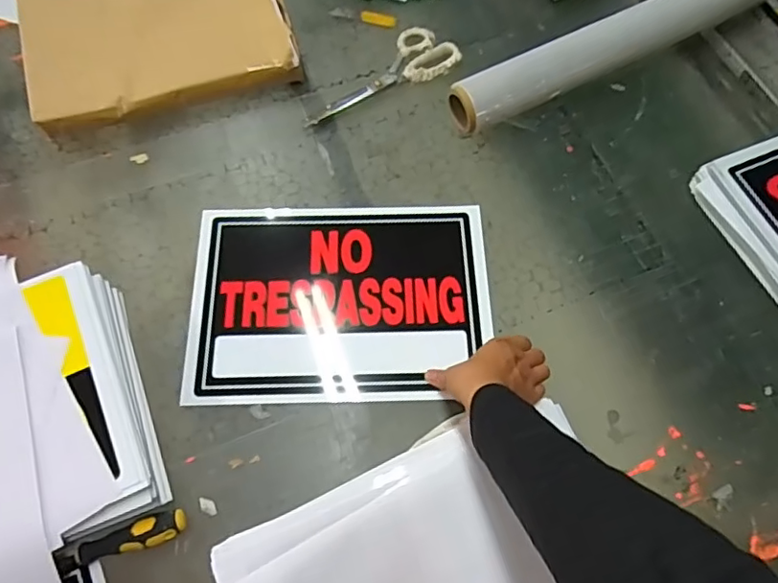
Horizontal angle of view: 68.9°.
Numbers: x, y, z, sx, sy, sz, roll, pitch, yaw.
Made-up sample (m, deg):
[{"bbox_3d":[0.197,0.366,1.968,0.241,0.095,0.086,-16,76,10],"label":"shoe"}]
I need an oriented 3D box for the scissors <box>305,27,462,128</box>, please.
[{"bbox_3d":[-0.018,-0.308,0.806,0.243,0.018,0.090,-28,69,-14],"label":"scissors"}]

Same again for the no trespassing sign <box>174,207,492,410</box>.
[{"bbox_3d":[-0.056,0.007,0.685,0.349,0.010,0.252,-1,66,-1],"label":"no trespassing sign"}]

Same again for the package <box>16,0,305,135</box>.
[{"bbox_3d":[-0.326,-0.369,0.809,0.358,0.053,0.264,-16,67,-9],"label":"package"}]

